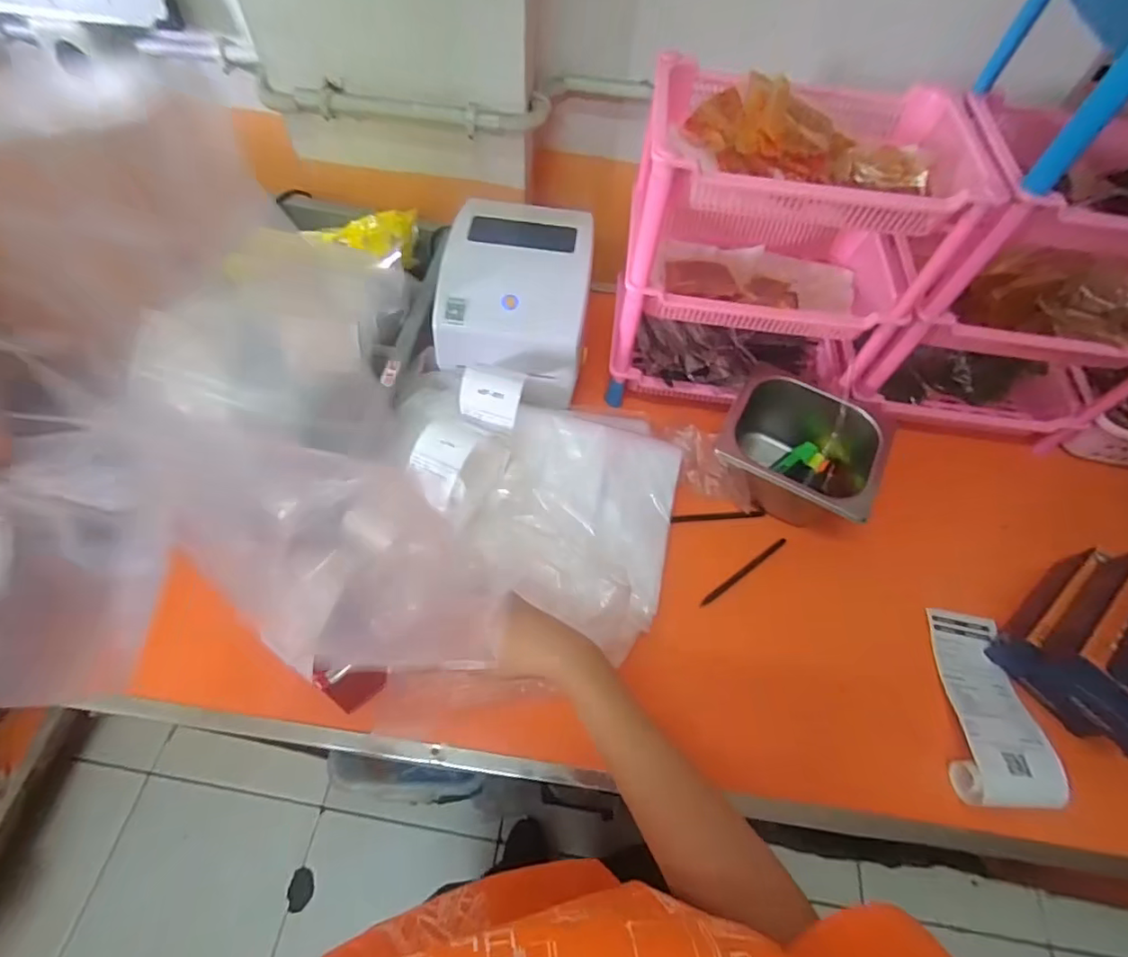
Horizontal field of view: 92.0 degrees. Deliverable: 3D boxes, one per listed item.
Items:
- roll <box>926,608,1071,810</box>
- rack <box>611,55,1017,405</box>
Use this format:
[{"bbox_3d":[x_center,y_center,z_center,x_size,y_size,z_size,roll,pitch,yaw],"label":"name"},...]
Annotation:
[{"bbox_3d":[0.436,0.228,0.561,0.083,0.053,0.201,14,59,4],"label":"roll"},{"bbox_3d":[0.229,-0.252,0.625,0.310,0.290,0.196,5,59,-1],"label":"rack"}]

